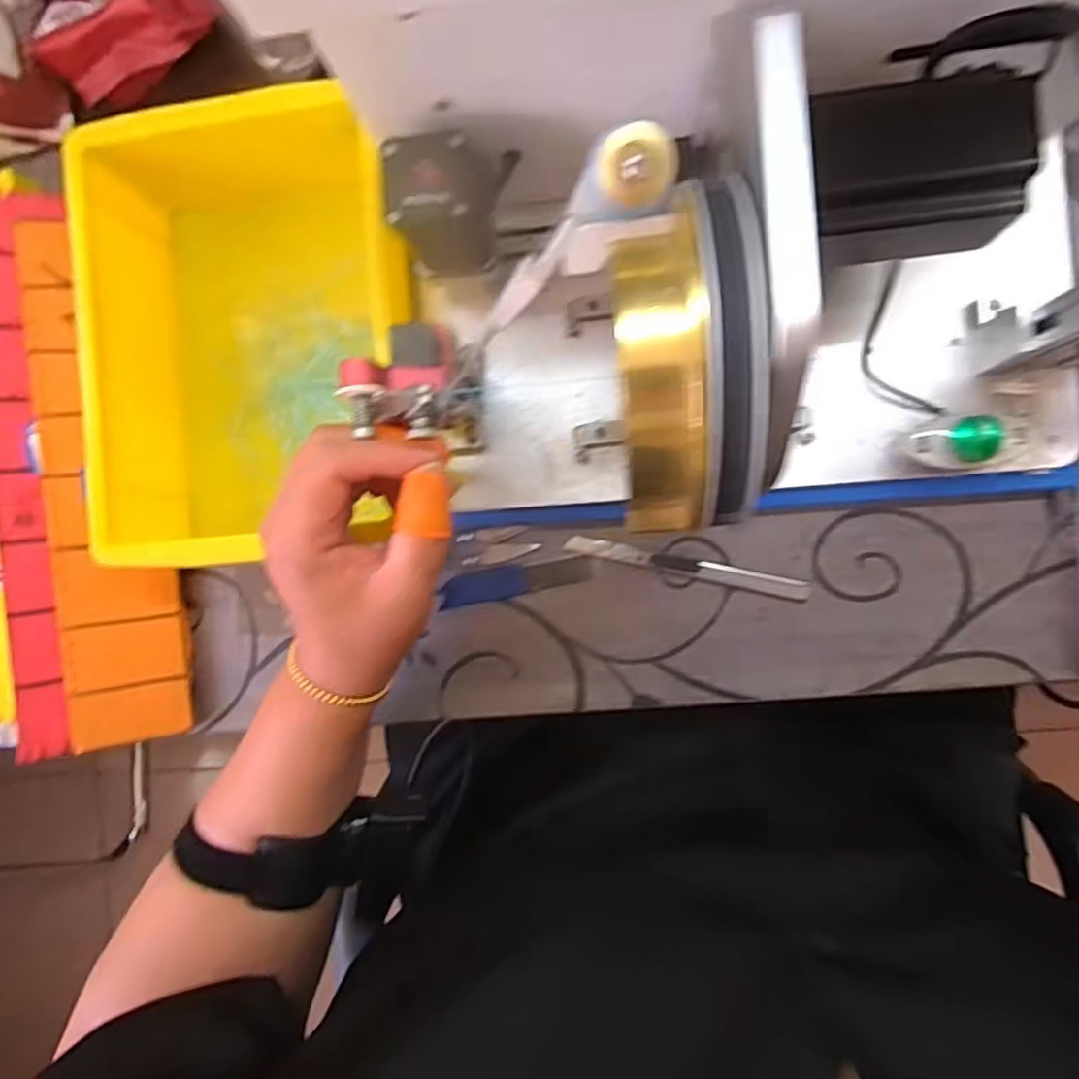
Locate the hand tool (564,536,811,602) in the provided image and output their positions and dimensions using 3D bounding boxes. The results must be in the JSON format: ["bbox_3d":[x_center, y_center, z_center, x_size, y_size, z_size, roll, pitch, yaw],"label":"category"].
[{"bbox_3d":[0.086,0.017,0.385,0.140,0.004,0.012,12,91,7],"label":"hand tool"}]

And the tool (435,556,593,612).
[{"bbox_3d":[-0.014,0.026,0.401,0.093,0.007,0.020,-10,88,7],"label":"tool"}]

